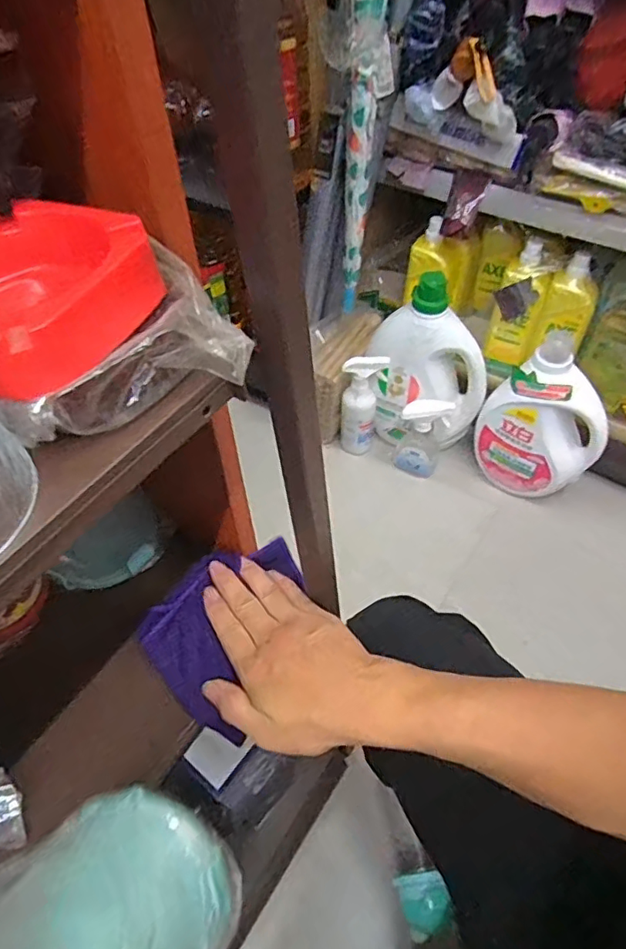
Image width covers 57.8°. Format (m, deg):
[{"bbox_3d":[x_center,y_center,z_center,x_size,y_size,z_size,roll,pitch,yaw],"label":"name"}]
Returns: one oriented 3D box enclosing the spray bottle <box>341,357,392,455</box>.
[{"bbox_3d":[0.105,-0.139,1.188,0.086,0.243,0.055,-6,52,-3],"label":"spray bottle"}]

